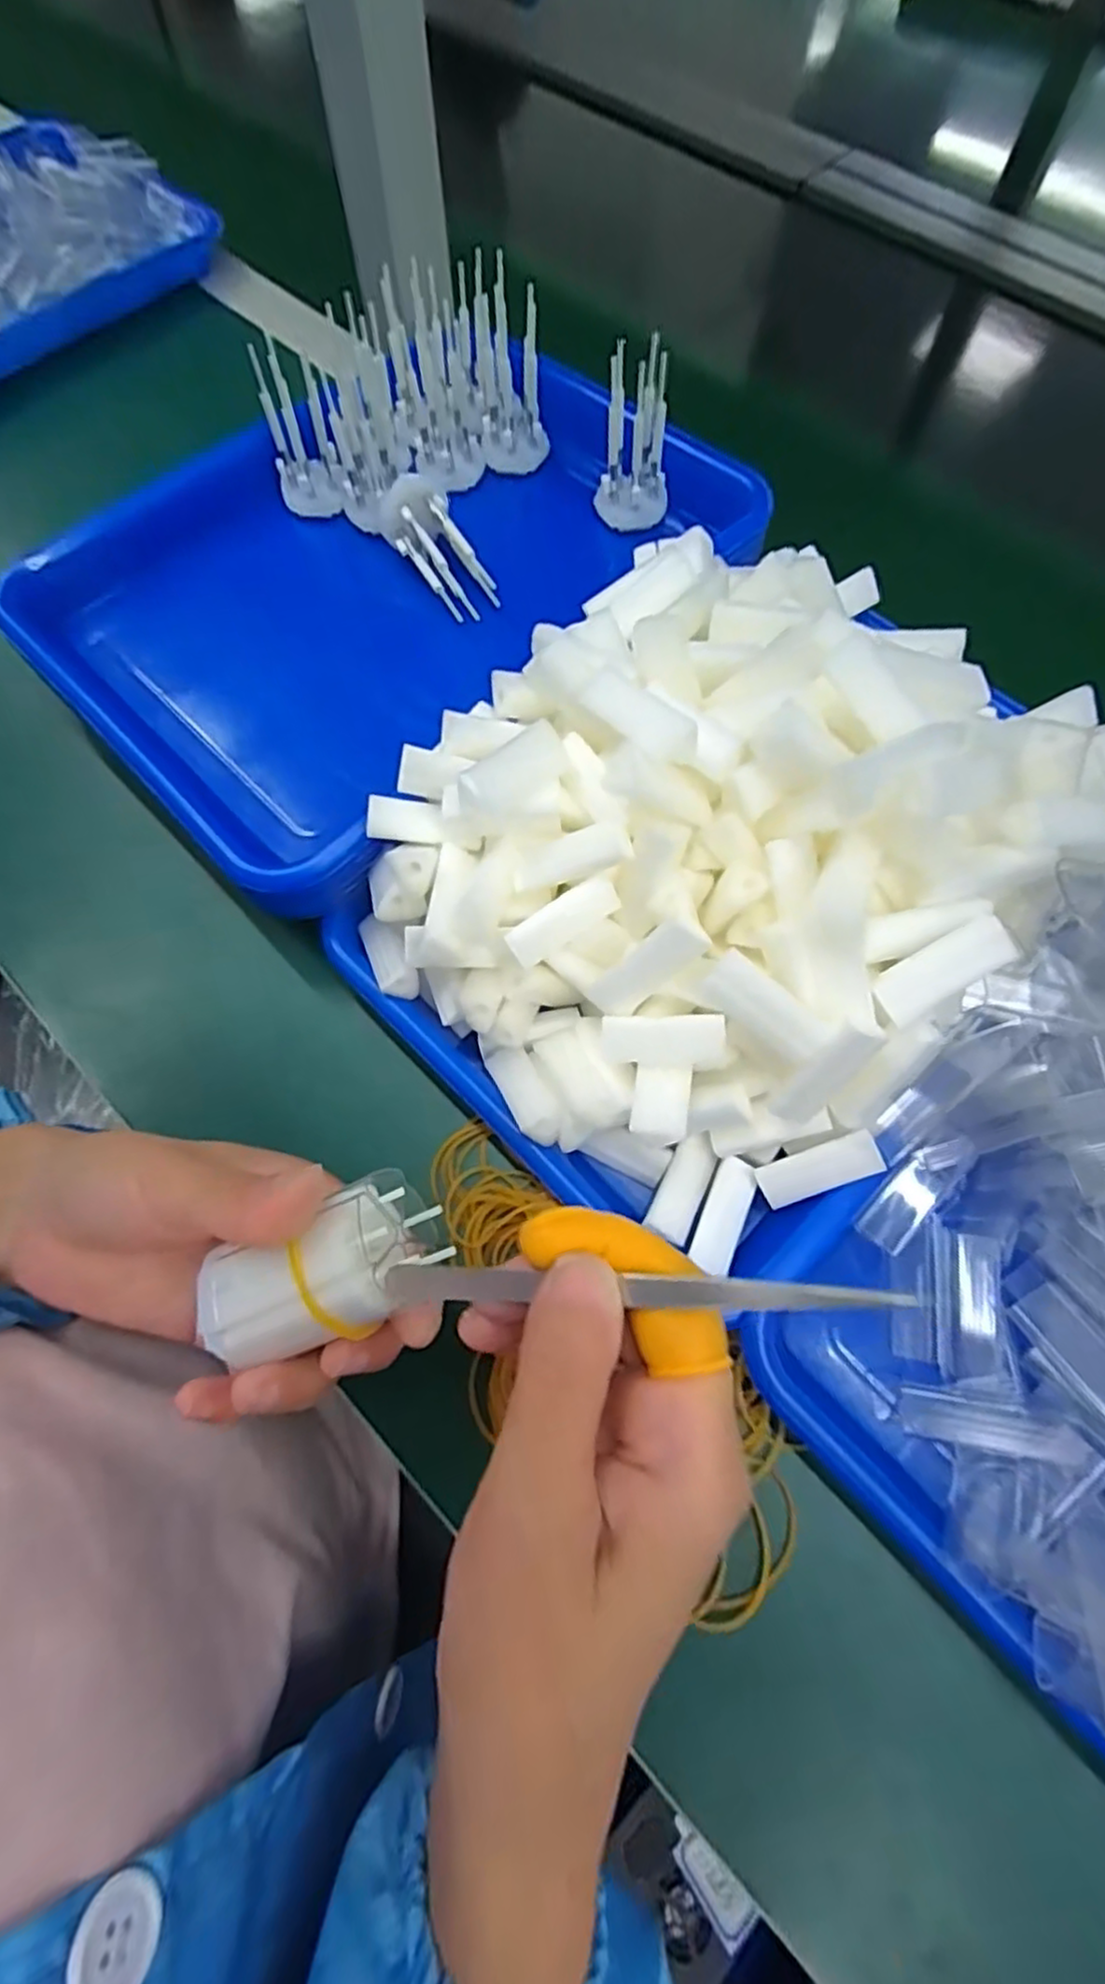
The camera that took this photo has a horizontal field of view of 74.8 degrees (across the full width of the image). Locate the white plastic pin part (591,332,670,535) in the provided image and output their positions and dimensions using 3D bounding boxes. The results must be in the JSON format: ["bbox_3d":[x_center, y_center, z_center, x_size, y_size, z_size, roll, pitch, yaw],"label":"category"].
[{"bbox_3d":[0.042,-0.276,0.367,0.036,0.078,0.029,8,68,3],"label":"white plastic pin part"}]

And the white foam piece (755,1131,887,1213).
[{"bbox_3d":[0.101,0.068,0.276,0.045,0.005,0.017,-27,68,19],"label":"white foam piece"}]

